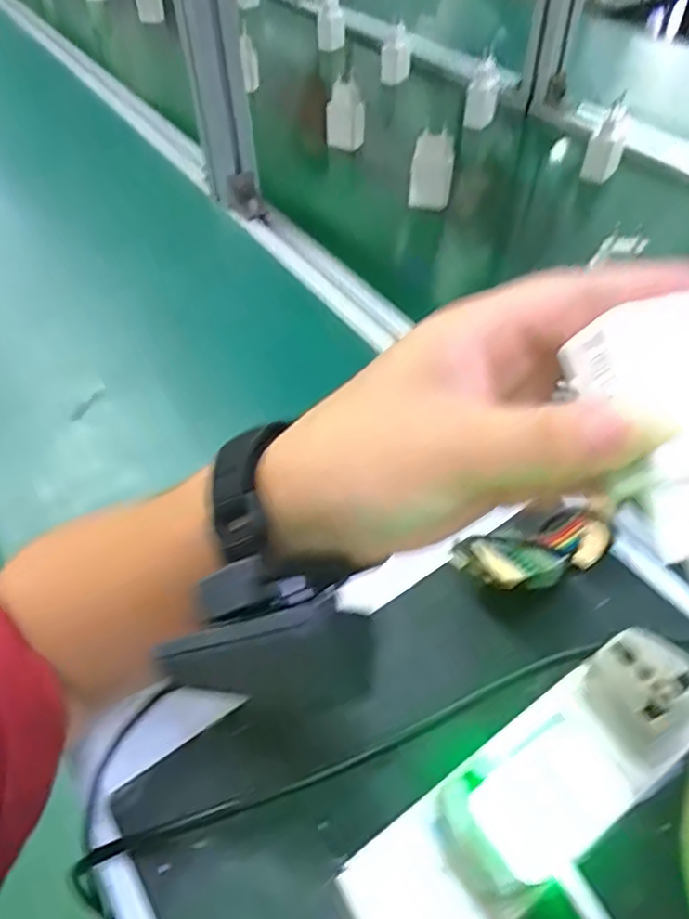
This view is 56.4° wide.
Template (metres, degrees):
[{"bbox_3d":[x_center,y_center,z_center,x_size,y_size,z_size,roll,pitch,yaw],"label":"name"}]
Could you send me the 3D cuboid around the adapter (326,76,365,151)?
[{"bbox_3d":[0.001,-0.400,0.743,0.044,0.065,0.031,-3,49,1],"label":"adapter"}]

